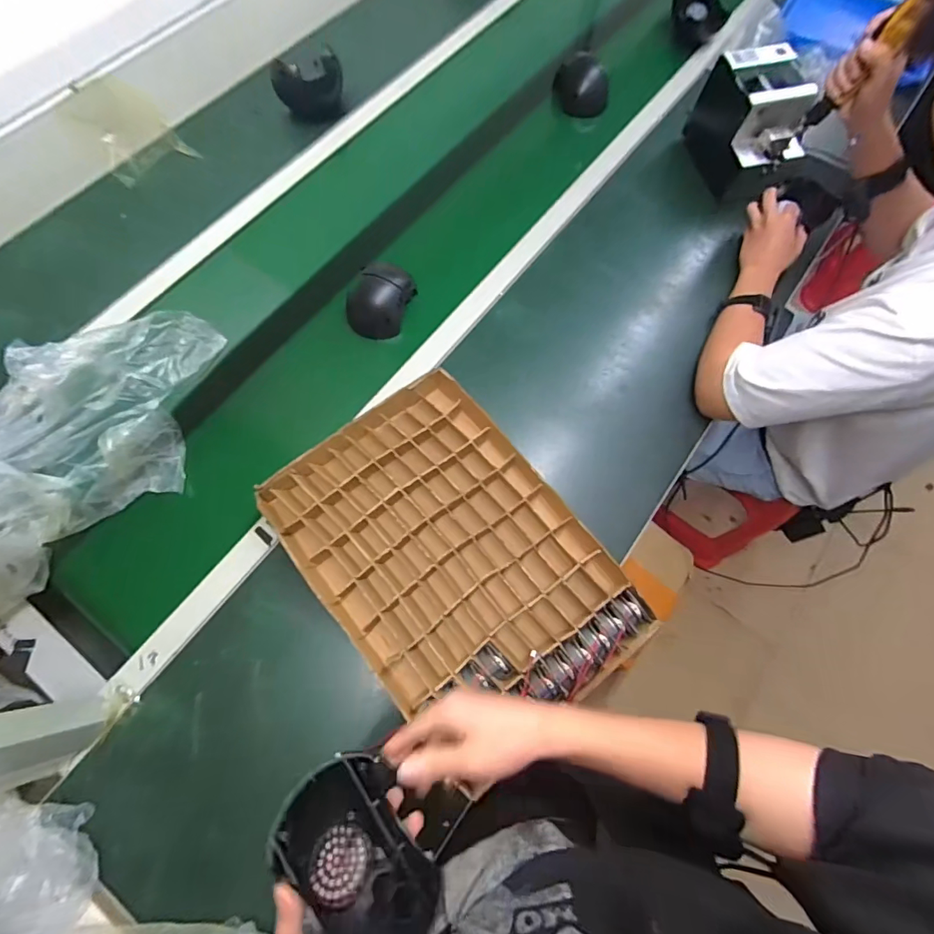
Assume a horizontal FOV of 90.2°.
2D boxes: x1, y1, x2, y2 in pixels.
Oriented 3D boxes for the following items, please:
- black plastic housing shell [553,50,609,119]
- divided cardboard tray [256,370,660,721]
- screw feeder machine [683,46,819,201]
[{"bbox_3d":[0.232,-0.764,0.937,0.080,0.076,0.099,-33,75,-12],"label":"black plastic housing shell"},{"bbox_3d":[-0.020,0.117,0.616,0.322,0.051,0.450,-37,76,-13],"label":"divided cardboard tray"},{"bbox_3d":[0.508,-0.605,0.829,0.136,0.141,0.188,-12,72,-6],"label":"screw feeder machine"}]

